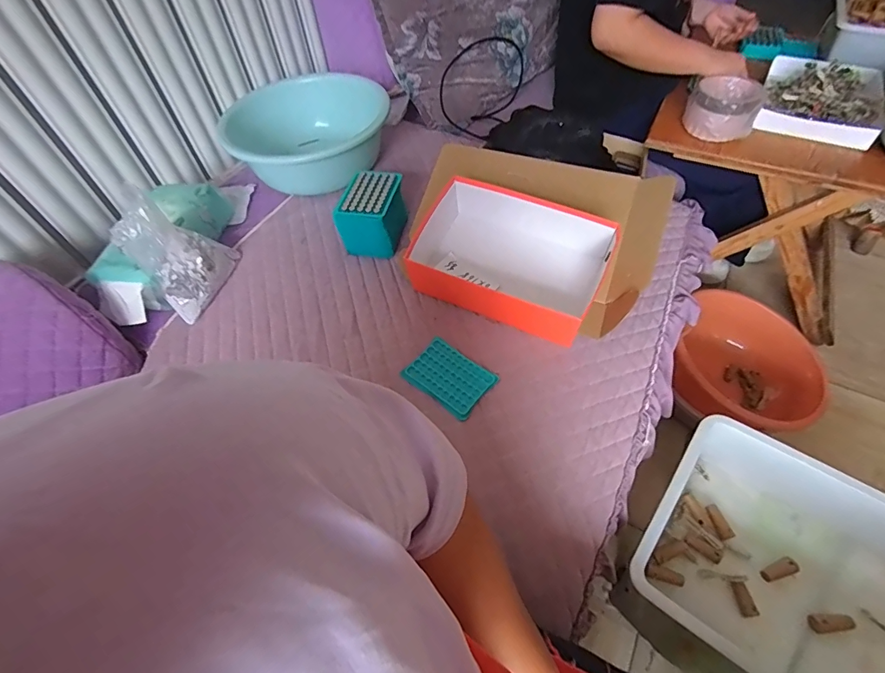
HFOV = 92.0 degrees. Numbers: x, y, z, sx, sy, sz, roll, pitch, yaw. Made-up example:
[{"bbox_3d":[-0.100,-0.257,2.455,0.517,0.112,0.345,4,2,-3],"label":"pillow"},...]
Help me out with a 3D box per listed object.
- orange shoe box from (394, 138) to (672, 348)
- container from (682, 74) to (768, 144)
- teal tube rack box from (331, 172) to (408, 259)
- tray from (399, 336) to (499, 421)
[{"bbox_3d":[0.148,-0.167,0.752,0.407,0.136,0.336,17,58,15],"label":"orange shoe box"},{"bbox_3d":[0.558,-0.452,0.849,0.125,0.076,0.113,29,61,22],"label":"container"},{"bbox_3d":[-0.128,-0.224,0.816,0.110,0.107,0.139,11,56,11],"label":"teal tube rack box"},{"bbox_3d":[0.011,0.064,0.670,0.123,0.011,0.089,33,63,24],"label":"tray"}]

